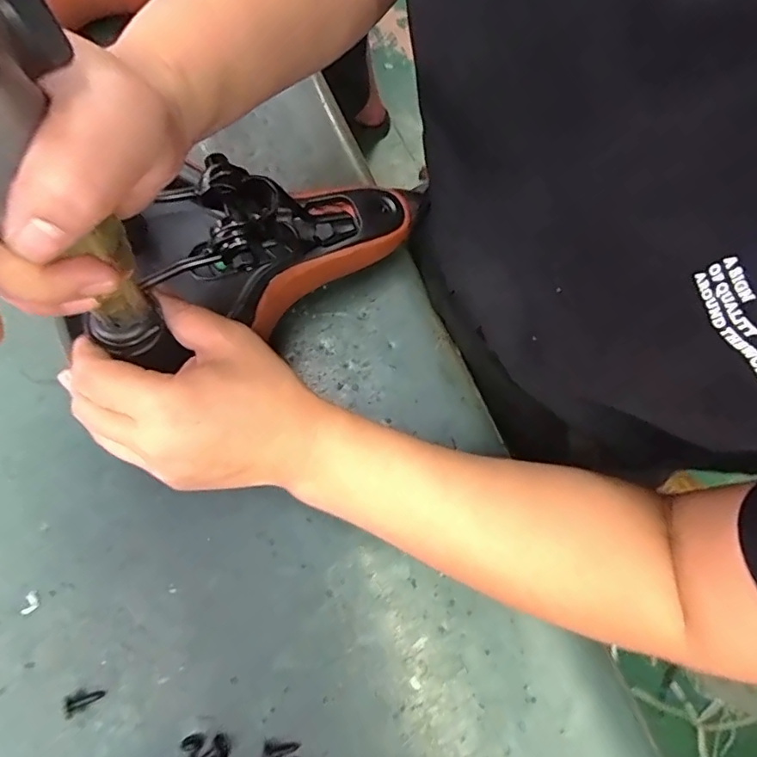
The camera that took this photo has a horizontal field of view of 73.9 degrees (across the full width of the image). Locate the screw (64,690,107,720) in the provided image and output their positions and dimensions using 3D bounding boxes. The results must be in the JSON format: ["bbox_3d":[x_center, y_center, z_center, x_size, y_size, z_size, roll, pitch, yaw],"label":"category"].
[{"bbox_3d":[-0.179,0.197,0.307,0.023,0.004,0.012,-17,74,-6],"label":"screw"}]

